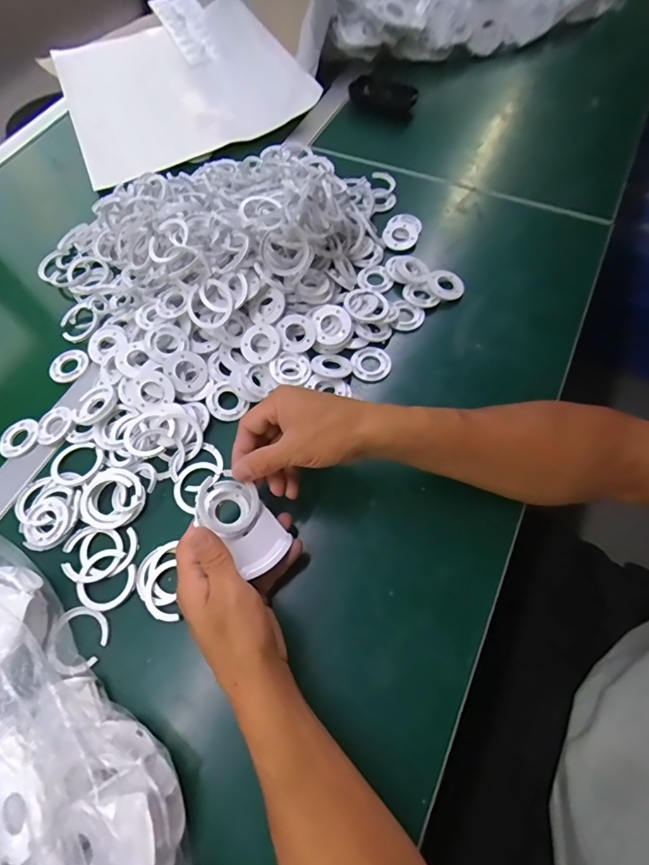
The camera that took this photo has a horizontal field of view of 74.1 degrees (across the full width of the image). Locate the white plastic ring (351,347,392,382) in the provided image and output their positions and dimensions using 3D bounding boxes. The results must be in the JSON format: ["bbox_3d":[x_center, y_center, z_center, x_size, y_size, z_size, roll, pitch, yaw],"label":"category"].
[{"bbox_3d":[0.051,-0.077,0.476,0.043,0.004,0.043,-1,63,3],"label":"white plastic ring"}]

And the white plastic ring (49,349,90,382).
[{"bbox_3d":[-0.295,-0.077,0.497,0.045,0.006,0.044,-1,63,3],"label":"white plastic ring"}]

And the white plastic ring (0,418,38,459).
[{"bbox_3d":[-0.323,0.006,0.455,0.039,0.005,0.043,40,72,21],"label":"white plastic ring"}]

